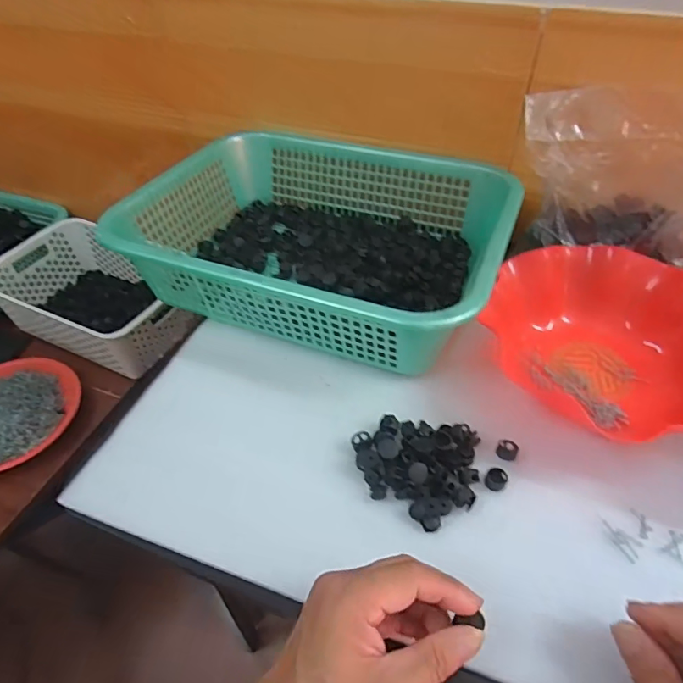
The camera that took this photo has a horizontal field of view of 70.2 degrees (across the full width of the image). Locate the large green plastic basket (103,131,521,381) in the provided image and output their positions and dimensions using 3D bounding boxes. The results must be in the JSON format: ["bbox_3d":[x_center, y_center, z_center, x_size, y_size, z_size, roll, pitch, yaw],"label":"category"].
[{"bbox_3d":[-0.020,-0.121,0.541,0.382,0.099,0.286,17,49,16],"label":"large green plastic basket"}]

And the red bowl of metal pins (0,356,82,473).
[{"bbox_3d":[-0.474,0.098,0.685,0.187,0.023,0.193,0,47,0],"label":"red bowl of metal pins"}]

